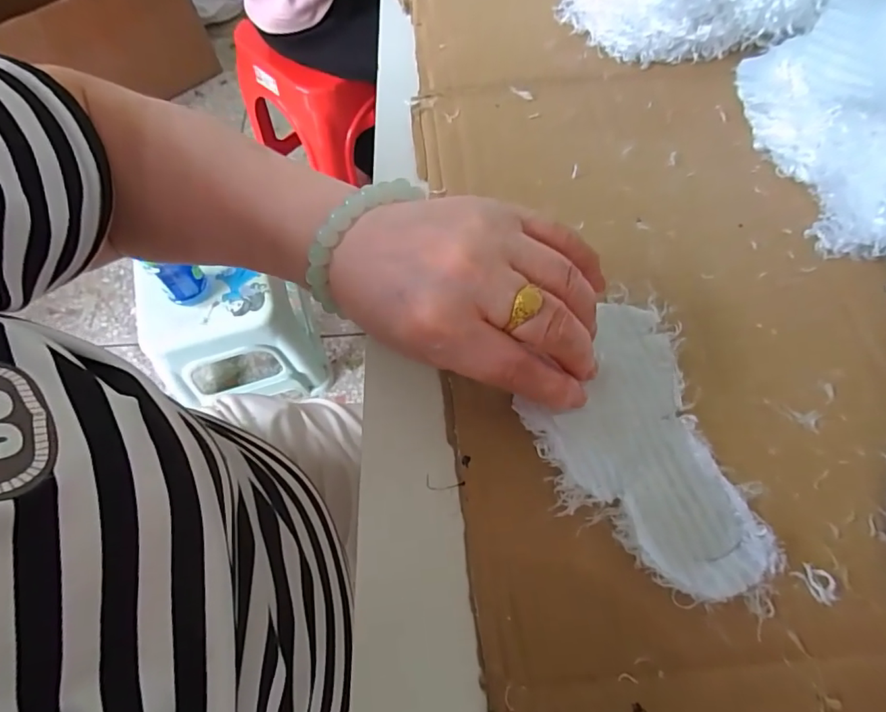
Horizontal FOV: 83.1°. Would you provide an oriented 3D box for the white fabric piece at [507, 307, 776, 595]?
[{"bbox_3d":[0.084,0.038,0.226,0.081,0.014,0.132,-11,63,-4],"label":"white fabric piece"}]

